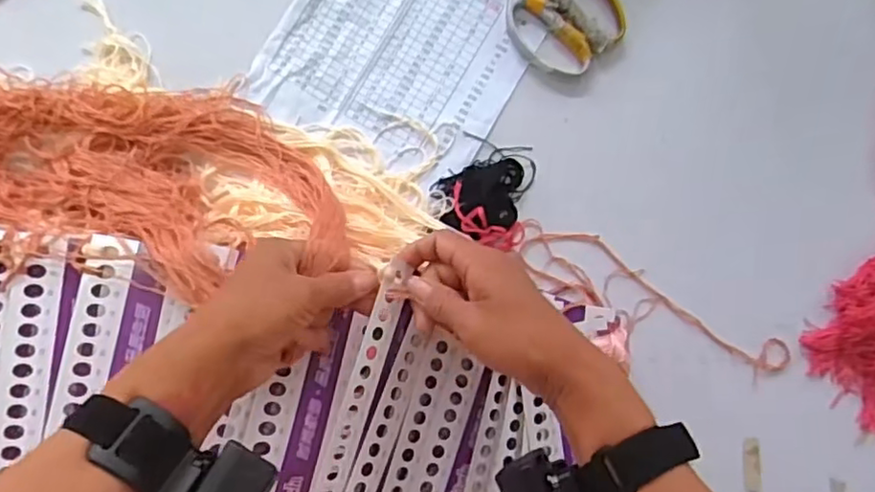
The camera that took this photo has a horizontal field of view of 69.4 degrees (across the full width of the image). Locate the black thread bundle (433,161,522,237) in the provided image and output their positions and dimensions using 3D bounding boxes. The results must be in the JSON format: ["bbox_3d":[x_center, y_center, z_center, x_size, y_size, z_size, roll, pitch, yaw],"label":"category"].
[{"bbox_3d":[0.041,-0.043,0.542,0.075,0.026,0.059,-10,87,-5],"label":"black thread bundle"}]

